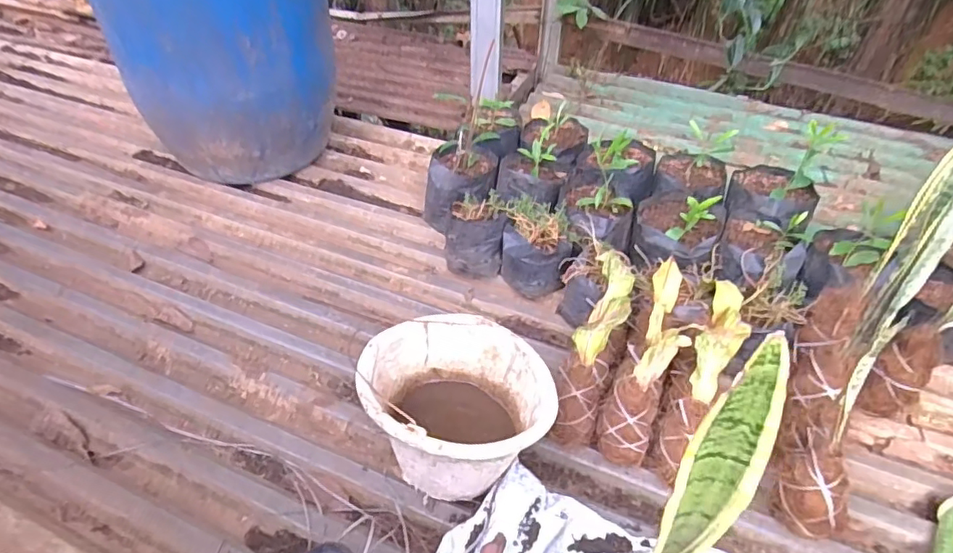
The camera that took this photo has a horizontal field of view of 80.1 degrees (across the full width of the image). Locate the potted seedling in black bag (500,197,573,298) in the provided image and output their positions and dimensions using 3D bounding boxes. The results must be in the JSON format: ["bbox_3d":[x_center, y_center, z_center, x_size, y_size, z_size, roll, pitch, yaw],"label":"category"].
[{"bbox_3d":[0.114,-0.043,1.076,0.129,0.141,0.134,7,44,6],"label":"potted seedling in black bag"}]

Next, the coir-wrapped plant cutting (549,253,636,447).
[{"bbox_3d":[0.182,0.093,0.860,0.070,0.089,0.324,17,75,15],"label":"coir-wrapped plant cutting"}]

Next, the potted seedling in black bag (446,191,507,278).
[{"bbox_3d":[-0.002,-0.073,1.118,0.112,0.145,0.099,7,44,5],"label":"potted seedling in black bag"}]

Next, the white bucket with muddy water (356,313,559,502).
[{"bbox_3d":[-0.035,0.183,0.793,0.221,0.186,0.234,1,46,-1],"label":"white bucket with muddy water"}]

